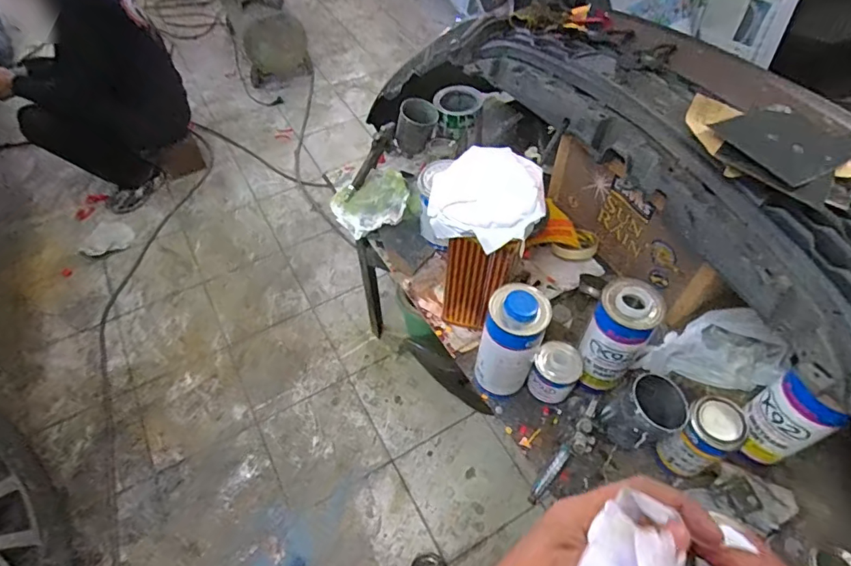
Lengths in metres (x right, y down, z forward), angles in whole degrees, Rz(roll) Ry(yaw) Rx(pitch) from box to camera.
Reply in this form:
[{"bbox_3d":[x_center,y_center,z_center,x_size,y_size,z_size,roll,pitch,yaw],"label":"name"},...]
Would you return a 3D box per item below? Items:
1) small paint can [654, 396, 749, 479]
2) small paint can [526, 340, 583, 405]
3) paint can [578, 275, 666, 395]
[{"bbox_3d":[0.377,0.217,0.675,0.073,0.131,0.066,-38,62,-24],"label":"small paint can"},{"bbox_3d":[0.200,0.139,0.756,0.065,0.073,0.068,0,54,0],"label":"small paint can"},{"bbox_3d":[0.279,0.087,0.724,0.079,0.189,0.085,0,54,0],"label":"paint can"}]

